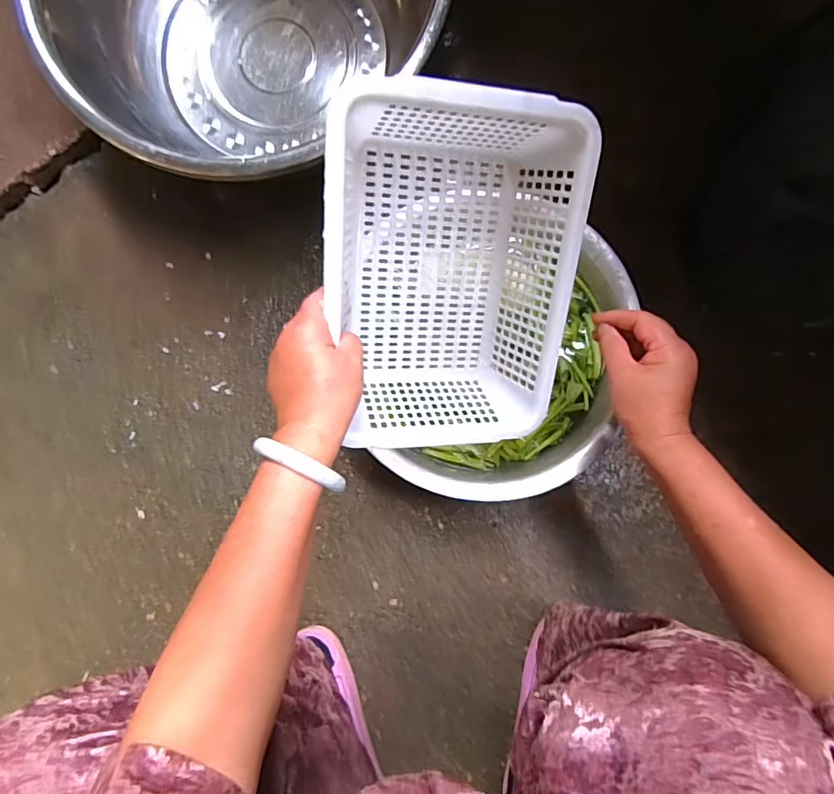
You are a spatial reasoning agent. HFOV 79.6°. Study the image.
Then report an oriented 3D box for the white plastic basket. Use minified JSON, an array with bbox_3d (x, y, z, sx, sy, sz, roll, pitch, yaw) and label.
[{"bbox_3d":[0.025,-0.106,0.464,0.223,0.105,0.303,-3,115,-15],"label":"white plastic basket"}]

